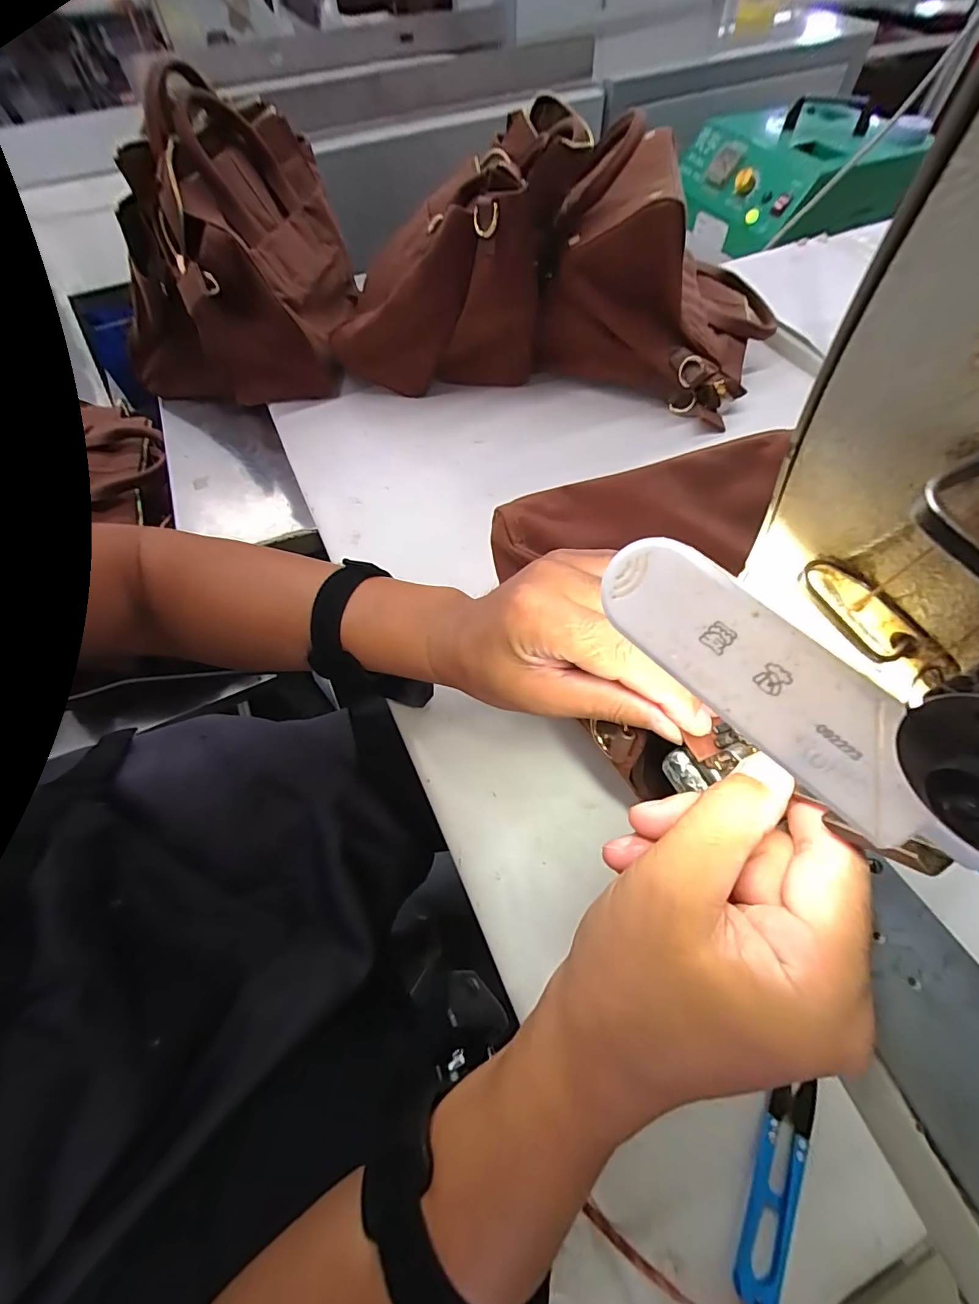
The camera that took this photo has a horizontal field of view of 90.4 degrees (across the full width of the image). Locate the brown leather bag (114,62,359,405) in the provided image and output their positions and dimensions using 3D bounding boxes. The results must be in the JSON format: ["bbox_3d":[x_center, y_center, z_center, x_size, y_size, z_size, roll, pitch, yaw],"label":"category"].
[{"bbox_3d":[-0.297,-0.432,0.526,0.228,0.202,0.276,-4,62,1],"label":"brown leather bag"}]

